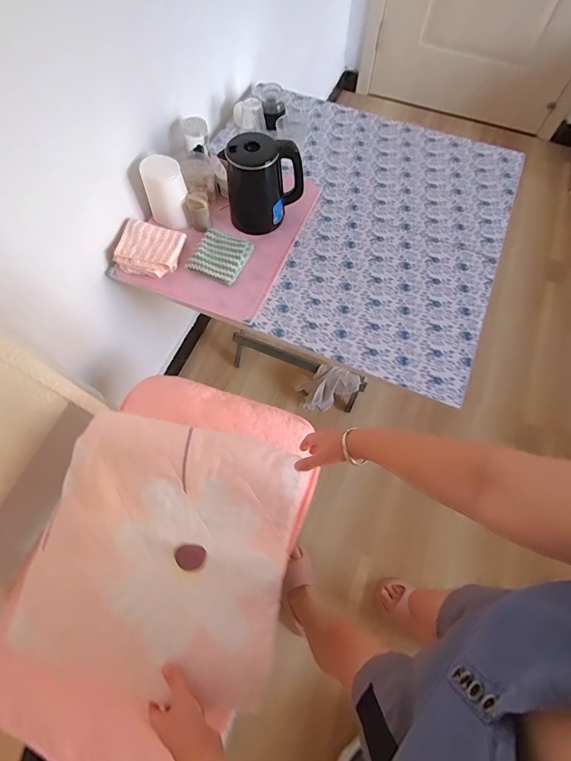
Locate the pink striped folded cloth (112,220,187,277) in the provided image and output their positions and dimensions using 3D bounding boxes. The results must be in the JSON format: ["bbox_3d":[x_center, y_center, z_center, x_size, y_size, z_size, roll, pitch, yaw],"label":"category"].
[{"bbox_3d":[-0.302,-0.297,0.834,0.145,0.037,0.131,10,64,4],"label":"pink striped folded cloth"}]

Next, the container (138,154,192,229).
[{"bbox_3d":[-0.275,-0.438,0.857,0.094,0.130,0.105,-16,65,-8],"label":"container"}]

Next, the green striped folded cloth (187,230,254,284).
[{"bbox_3d":[-0.146,-0.284,0.847,0.115,0.026,0.125,20,65,9],"label":"green striped folded cloth"}]

